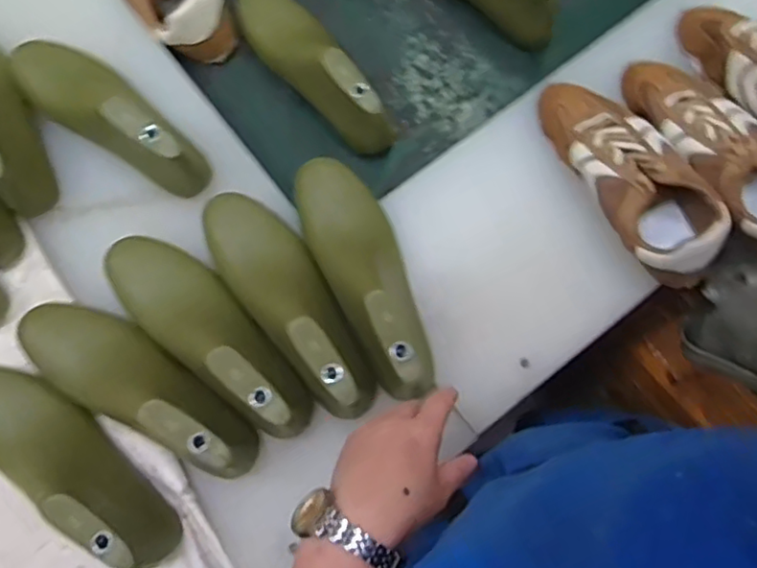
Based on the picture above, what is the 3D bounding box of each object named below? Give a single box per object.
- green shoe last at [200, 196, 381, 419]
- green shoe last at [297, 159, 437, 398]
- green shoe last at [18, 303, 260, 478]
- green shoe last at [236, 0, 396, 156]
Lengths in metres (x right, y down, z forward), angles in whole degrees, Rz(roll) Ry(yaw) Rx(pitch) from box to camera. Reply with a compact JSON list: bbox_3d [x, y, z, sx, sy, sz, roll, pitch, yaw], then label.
[{"bbox_3d":[-0.081,0.012,0.568,0.078,0.091,0.249,-34,78,-8],"label":"green shoe last"},{"bbox_3d":[-0.009,-0.013,0.569,0.078,0.078,0.236,-22,72,-5],"label":"green shoe last"},{"bbox_3d":[-0.218,0.085,0.548,0.237,0.099,0.076,25,77,7],"label":"green shoe last"},{"bbox_3d":[-0.073,-0.248,0.673,0.074,0.078,0.257,-35,78,-8],"label":"green shoe last"}]

